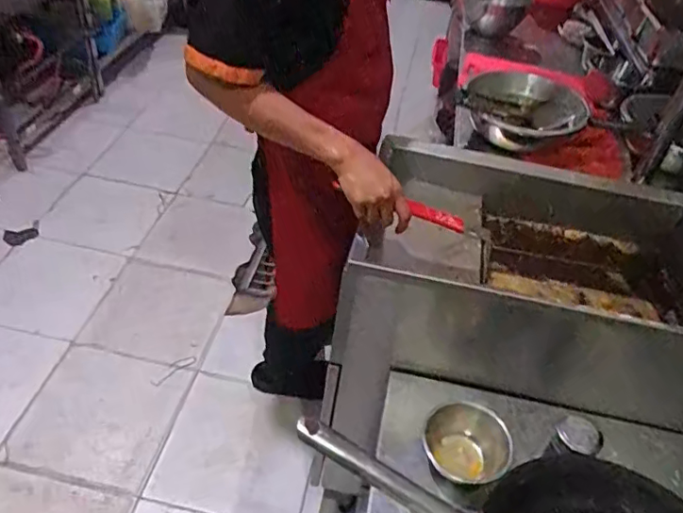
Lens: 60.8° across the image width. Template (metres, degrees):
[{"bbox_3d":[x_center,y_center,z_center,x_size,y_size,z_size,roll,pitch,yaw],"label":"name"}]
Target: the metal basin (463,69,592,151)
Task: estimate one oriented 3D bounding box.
[{"bbox_3d":[0.412,-0.322,1.280,0.226,0.120,0.226,5,42,-4],"label":"metal basin"}]

